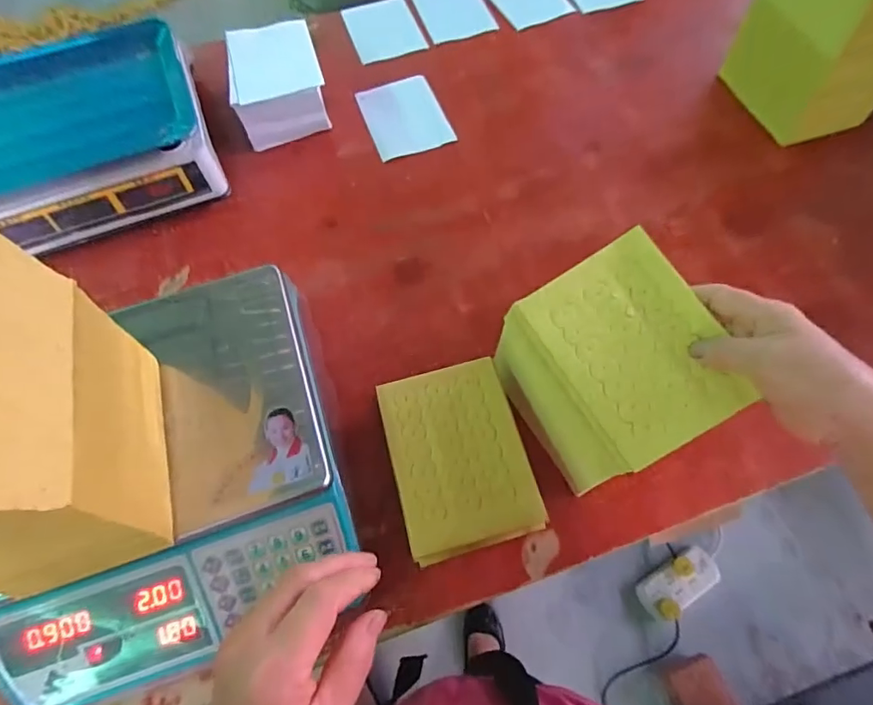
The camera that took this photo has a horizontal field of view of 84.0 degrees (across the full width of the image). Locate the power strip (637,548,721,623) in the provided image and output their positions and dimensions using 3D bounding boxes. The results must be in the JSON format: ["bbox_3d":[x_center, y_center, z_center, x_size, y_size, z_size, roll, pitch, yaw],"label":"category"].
[{"bbox_3d":[0.613,0.579,1.221,0.214,0.036,0.099,-31,69,-11],"label":"power strip"}]

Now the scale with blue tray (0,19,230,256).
[{"bbox_3d":[-0.462,-0.268,0.623,0.343,0.109,0.260,-26,68,-9],"label":"scale with blue tray"}]

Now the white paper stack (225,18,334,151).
[{"bbox_3d":[-0.218,-0.378,0.682,0.117,0.083,0.153,-13,67,-4],"label":"white paper stack"}]

